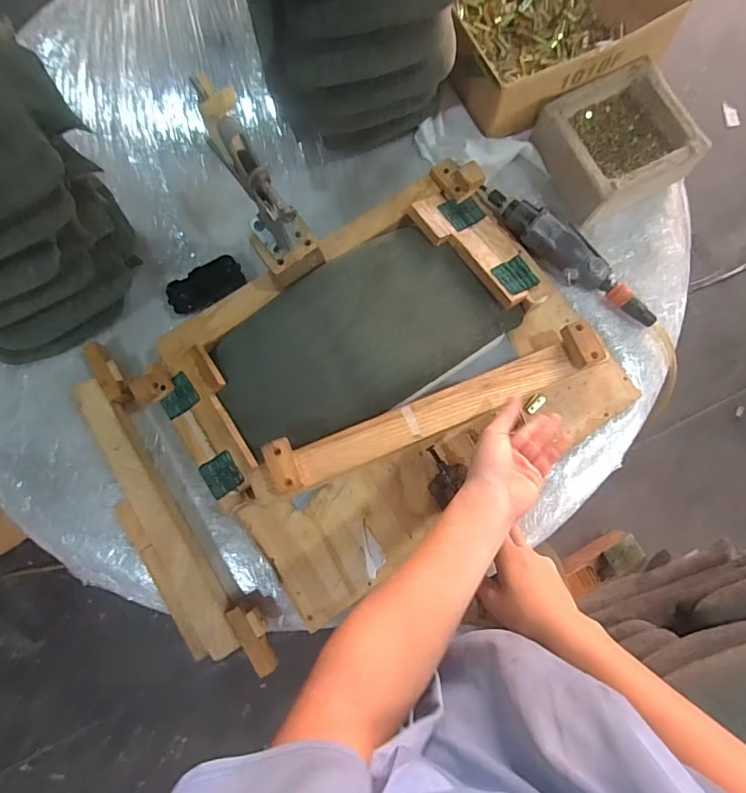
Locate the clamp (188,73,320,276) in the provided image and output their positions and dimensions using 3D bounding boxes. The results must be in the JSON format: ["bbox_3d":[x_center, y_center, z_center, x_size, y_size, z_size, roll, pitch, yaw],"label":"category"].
[{"bbox_3d":[-0.116,-0.211,0.492,0.068,0.212,0.121,-27,80,-2],"label":"clamp"}]

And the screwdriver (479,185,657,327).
[{"bbox_3d":[0.280,-0.204,0.660,0.295,0.045,0.064,37,84,8],"label":"screwdriver"}]

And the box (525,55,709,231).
[{"bbox_3d":[0.343,-0.357,0.661,0.172,0.065,0.168,-24,80,-2],"label":"box"}]

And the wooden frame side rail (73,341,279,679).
[{"bbox_3d":[-0.287,0.150,0.623,0.093,0.060,0.479,-32,81,-3],"label":"wooden frame side rail"}]

